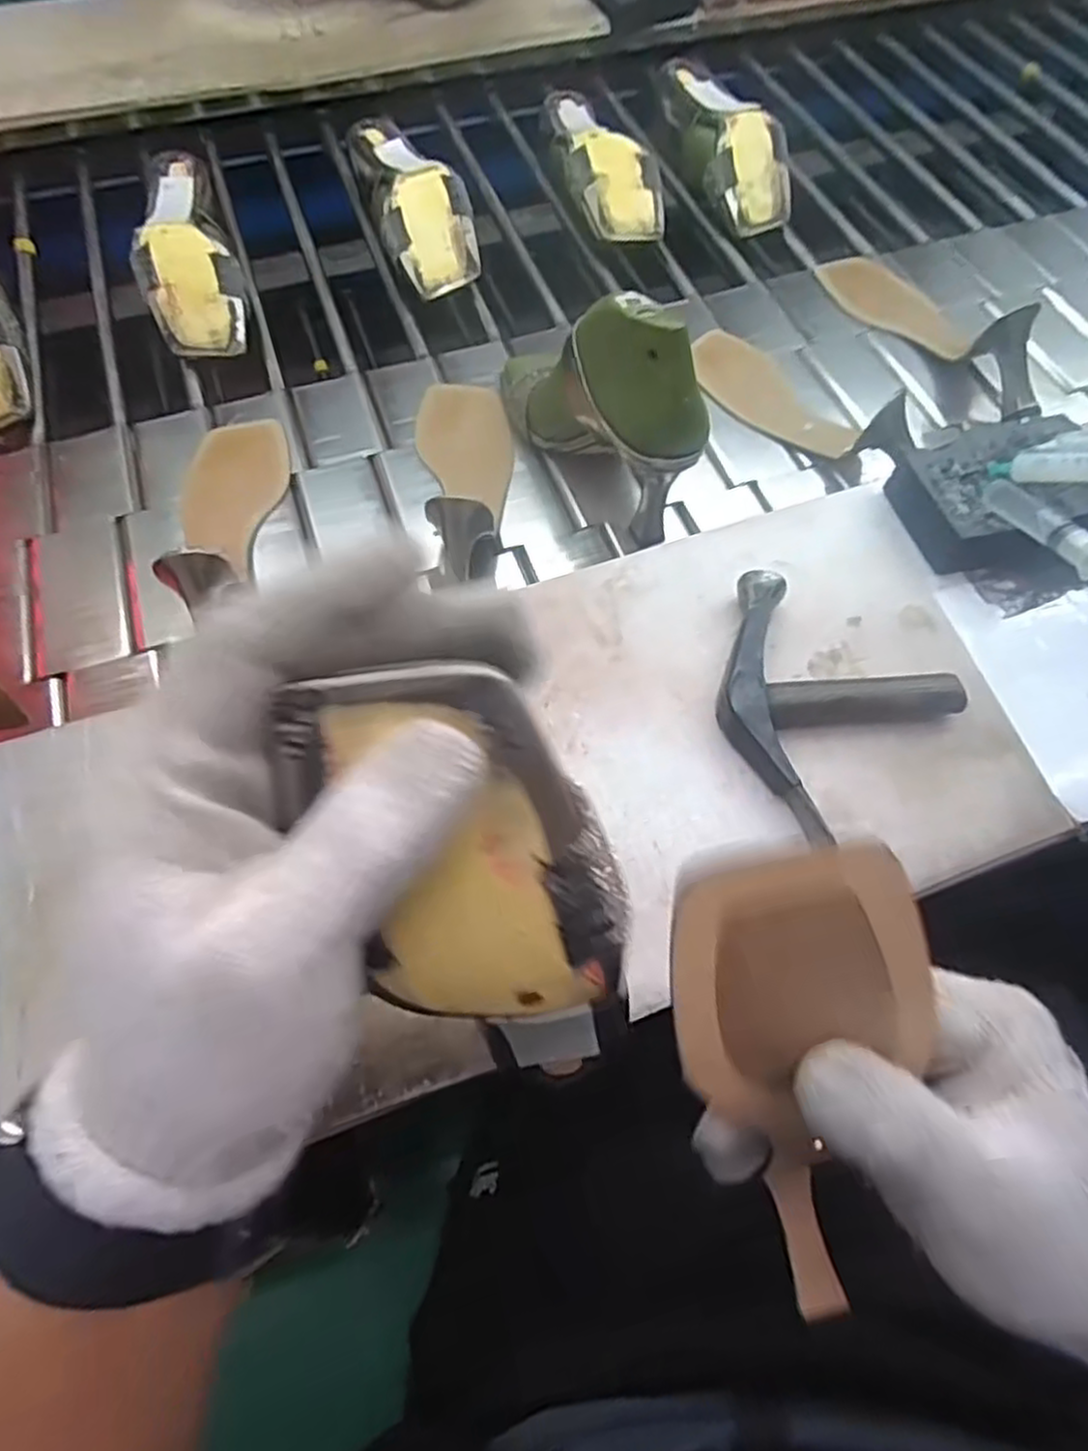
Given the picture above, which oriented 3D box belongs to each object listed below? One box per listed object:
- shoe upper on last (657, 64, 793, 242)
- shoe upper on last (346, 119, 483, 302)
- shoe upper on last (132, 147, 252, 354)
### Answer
[{"bbox_3d":[0.181,-0.580,0.742,0.084,0.067,0.210,-16,65,-7],"label":"shoe upper on last"},{"bbox_3d":[-0.121,-0.485,0.683,0.081,0.067,0.214,-17,65,-7],"label":"shoe upper on last"},{"bbox_3d":[-0.308,-0.404,0.639,0.079,0.064,0.203,-20,65,-9],"label":"shoe upper on last"}]

